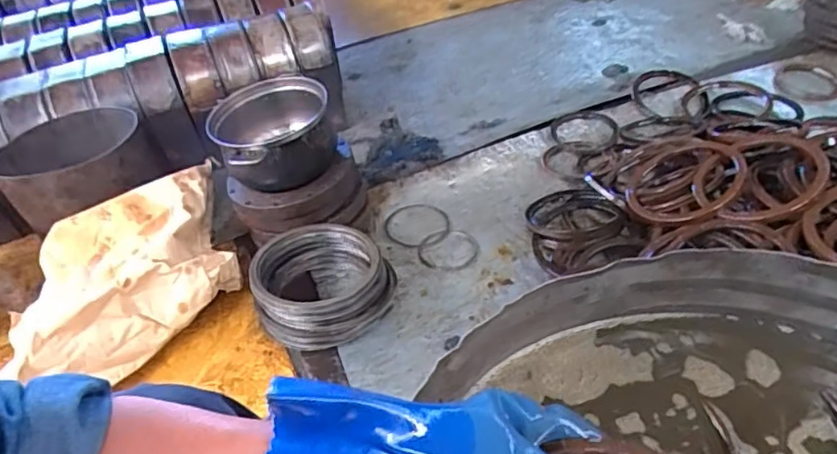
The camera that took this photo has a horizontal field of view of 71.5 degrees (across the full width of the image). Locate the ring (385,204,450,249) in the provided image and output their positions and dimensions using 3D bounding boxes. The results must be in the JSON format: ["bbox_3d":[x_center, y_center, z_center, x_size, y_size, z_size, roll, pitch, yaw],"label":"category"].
[{"bbox_3d":[-0.001,-0.004,1.141,0.127,0.009,0.123,-2,39,1],"label":"ring"}]

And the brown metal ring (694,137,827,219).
[{"bbox_3d":[0.562,-0.084,0.960,0.205,0.016,0.212,-16,32,16],"label":"brown metal ring"}]

